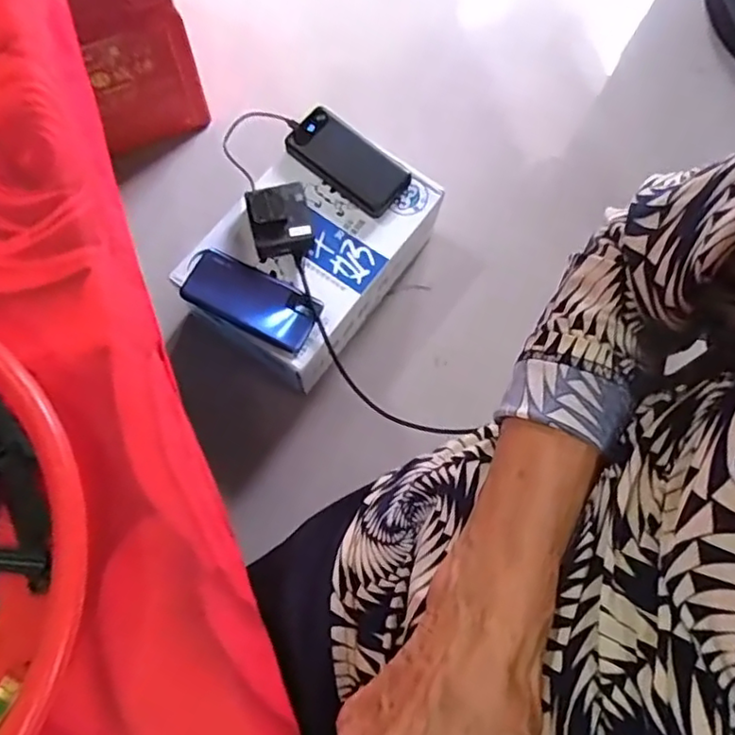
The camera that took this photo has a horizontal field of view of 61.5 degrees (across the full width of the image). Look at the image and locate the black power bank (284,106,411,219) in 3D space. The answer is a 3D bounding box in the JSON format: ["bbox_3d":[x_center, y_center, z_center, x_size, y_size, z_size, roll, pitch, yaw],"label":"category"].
[{"bbox_3d":[-0.026,-0.262,0.786,0.158,0.020,0.074,39,76,9],"label":"black power bank"}]

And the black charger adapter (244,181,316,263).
[{"bbox_3d":[-0.107,-0.179,0.757,0.072,0.044,0.087,-11,74,-6],"label":"black charger adapter"}]

